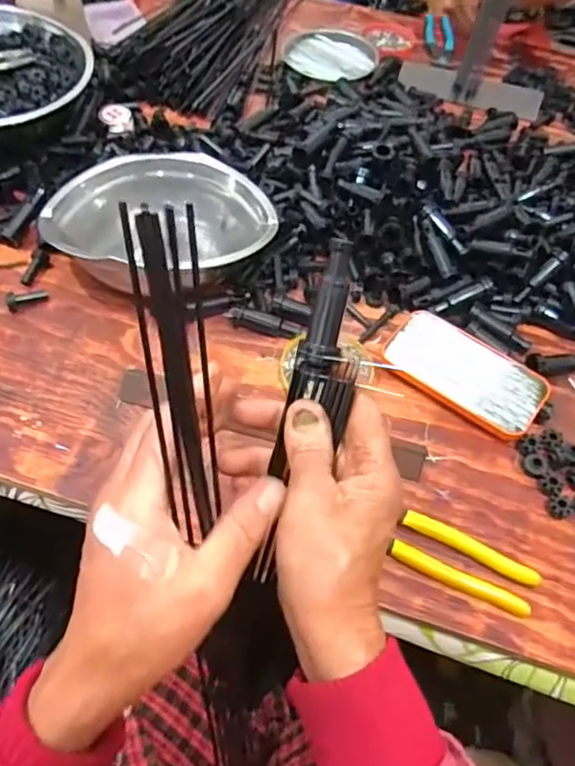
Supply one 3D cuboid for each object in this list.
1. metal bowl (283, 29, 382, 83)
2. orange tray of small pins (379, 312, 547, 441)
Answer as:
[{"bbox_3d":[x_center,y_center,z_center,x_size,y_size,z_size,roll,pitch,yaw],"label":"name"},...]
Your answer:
[{"bbox_3d":[0.066,-0.474,0.883,0.126,0.017,0.142,17,61,8],"label":"metal bowl"},{"bbox_3d":[0.163,-0.008,0.566,0.143,0.023,0.073,34,65,16],"label":"orange tray of small pins"}]

